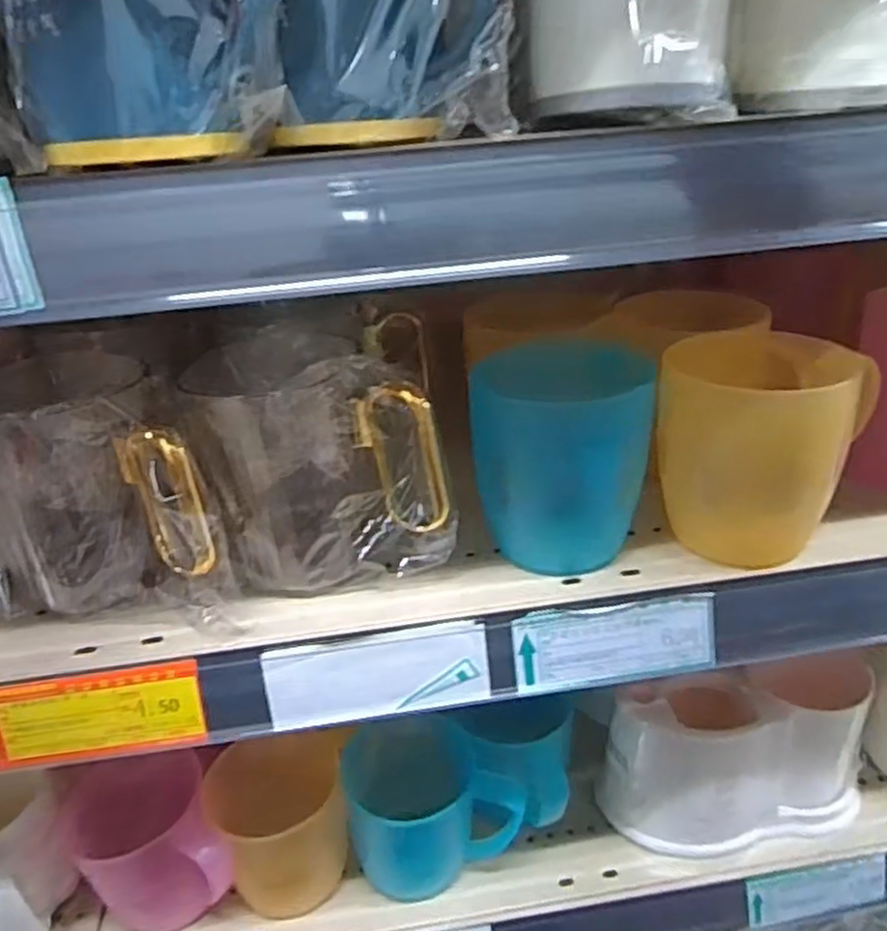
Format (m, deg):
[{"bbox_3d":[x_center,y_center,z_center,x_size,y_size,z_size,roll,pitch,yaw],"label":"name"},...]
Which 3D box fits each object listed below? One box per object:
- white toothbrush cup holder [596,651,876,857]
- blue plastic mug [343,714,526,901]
[{"bbox_3d":[0.209,0.188,0.494,0.191,0.108,0.073,-7,29,-5],"label":"white toothbrush cup holder"},{"bbox_3d":[-0.007,0.223,0.491,0.108,0.082,0.071,-8,30,-6],"label":"blue plastic mug"}]

